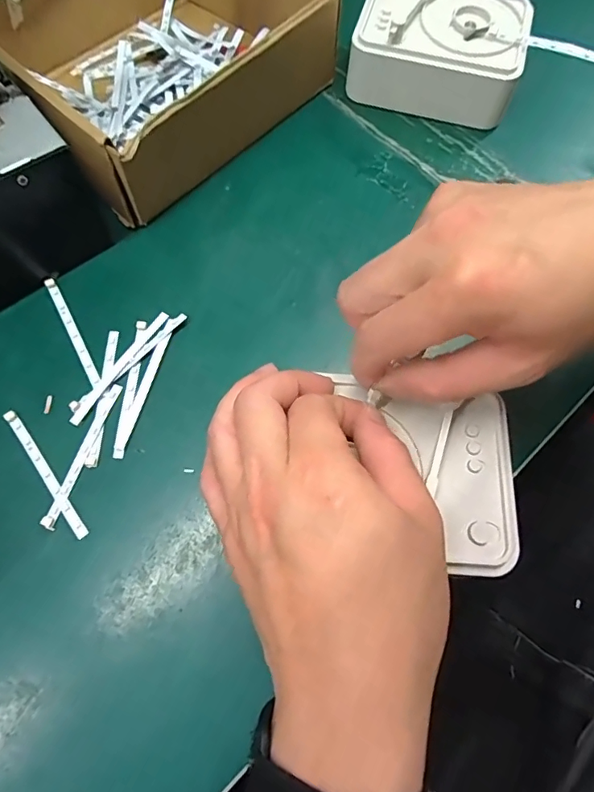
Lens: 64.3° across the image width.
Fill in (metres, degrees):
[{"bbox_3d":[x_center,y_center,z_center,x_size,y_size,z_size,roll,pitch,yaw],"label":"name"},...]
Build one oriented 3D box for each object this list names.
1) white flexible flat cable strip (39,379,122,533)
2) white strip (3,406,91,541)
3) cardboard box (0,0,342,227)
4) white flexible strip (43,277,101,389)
[{"bbox_3d":[-0.124,0.032,0.274,0.007,0.004,0.088,17,71,4],"label":"white flexible flat cable strip"},{"bbox_3d":[-0.144,0.043,0.269,0.006,0.004,0.088,-36,75,-13],"label":"white strip"},{"bbox_3d":[-0.101,-0.256,0.346,0.182,0.066,0.211,40,73,16],"label":"cardboard box"},{"bbox_3d":[-0.145,-0.042,0.302,0.006,0.004,0.086,-28,74,-11],"label":"white flexible strip"}]

